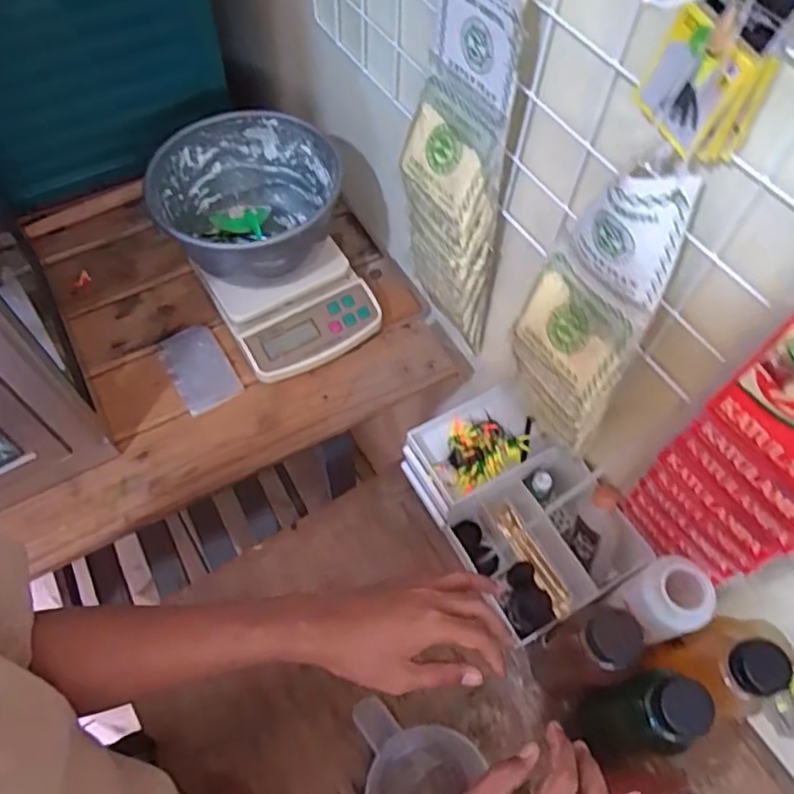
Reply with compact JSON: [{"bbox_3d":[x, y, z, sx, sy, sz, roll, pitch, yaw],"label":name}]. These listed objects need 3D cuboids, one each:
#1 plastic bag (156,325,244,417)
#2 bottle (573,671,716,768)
[{"bbox_3d":[-0.221,-0.032,0.725,0.063,0.008,0.104,-27,65,-16],"label":"plastic bag"},{"bbox_3d":[0.202,0.275,0.551,0.050,0.190,0.060,-14,62,-9],"label":"bottle"}]

